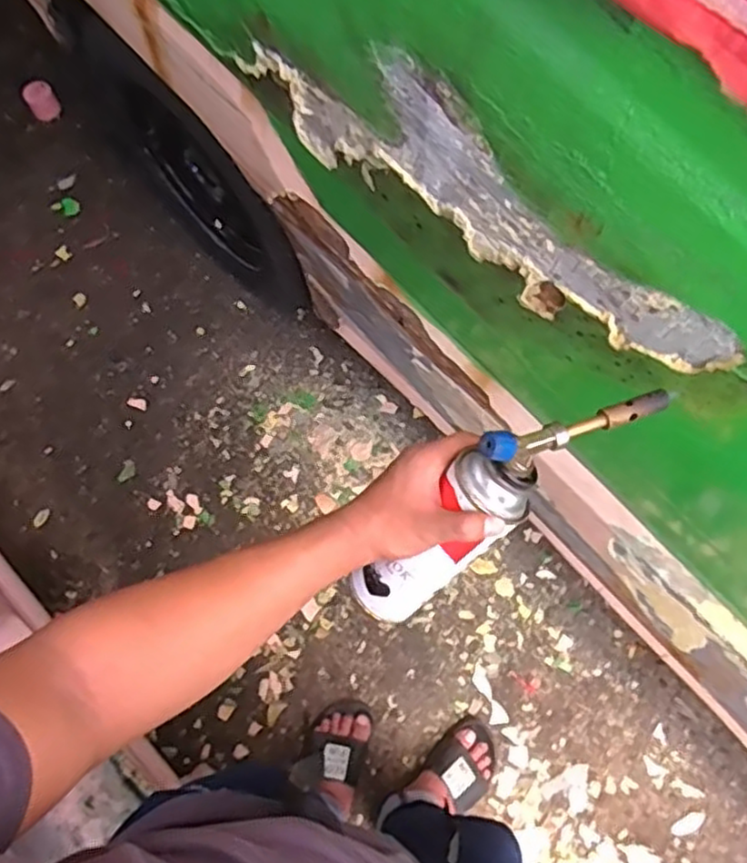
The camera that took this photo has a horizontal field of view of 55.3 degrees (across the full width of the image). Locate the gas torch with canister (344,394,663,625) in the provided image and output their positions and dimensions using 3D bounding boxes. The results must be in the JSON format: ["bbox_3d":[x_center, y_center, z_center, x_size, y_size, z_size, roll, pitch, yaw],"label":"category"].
[{"bbox_3d":[0.081,0.056,0.526,0.064,0.099,0.269,47,115,9],"label":"gas torch with canister"}]

